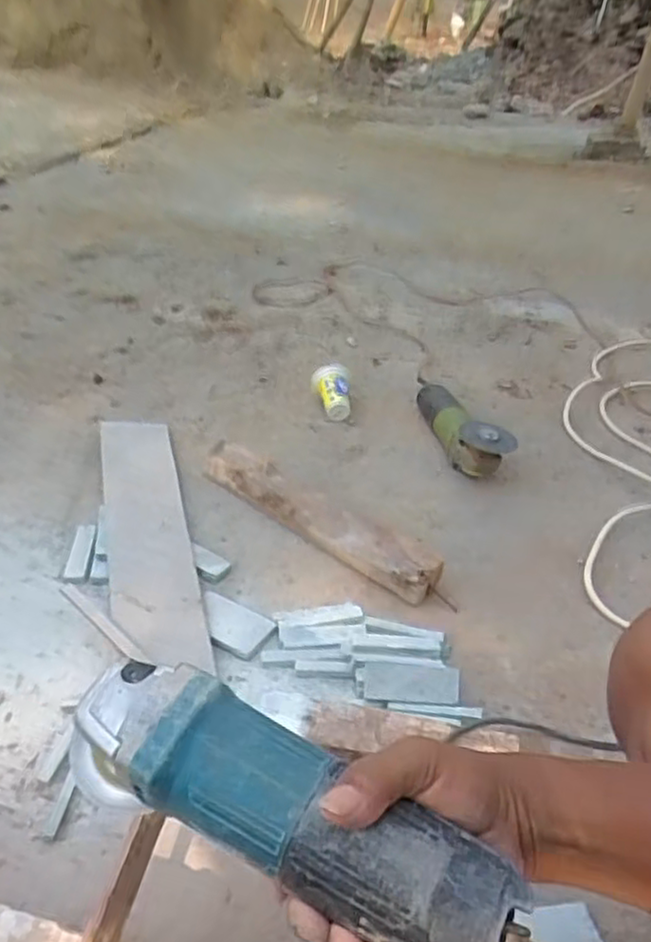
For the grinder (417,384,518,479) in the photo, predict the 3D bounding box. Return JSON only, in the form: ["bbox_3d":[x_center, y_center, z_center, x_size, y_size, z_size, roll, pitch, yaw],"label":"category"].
[{"bbox_3d":[0.216,-0.078,1.133,0.083,0.083,0.260,-6,36,-15],"label":"grinder"}]

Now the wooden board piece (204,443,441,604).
[{"bbox_3d":[-0.019,0.057,0.951,0.398,0.045,0.063,28,40,30],"label":"wooden board piece"}]

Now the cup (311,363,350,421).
[{"bbox_3d":[0.010,-0.139,1.221,0.060,0.072,0.098,1,34,-6],"label":"cup"}]

